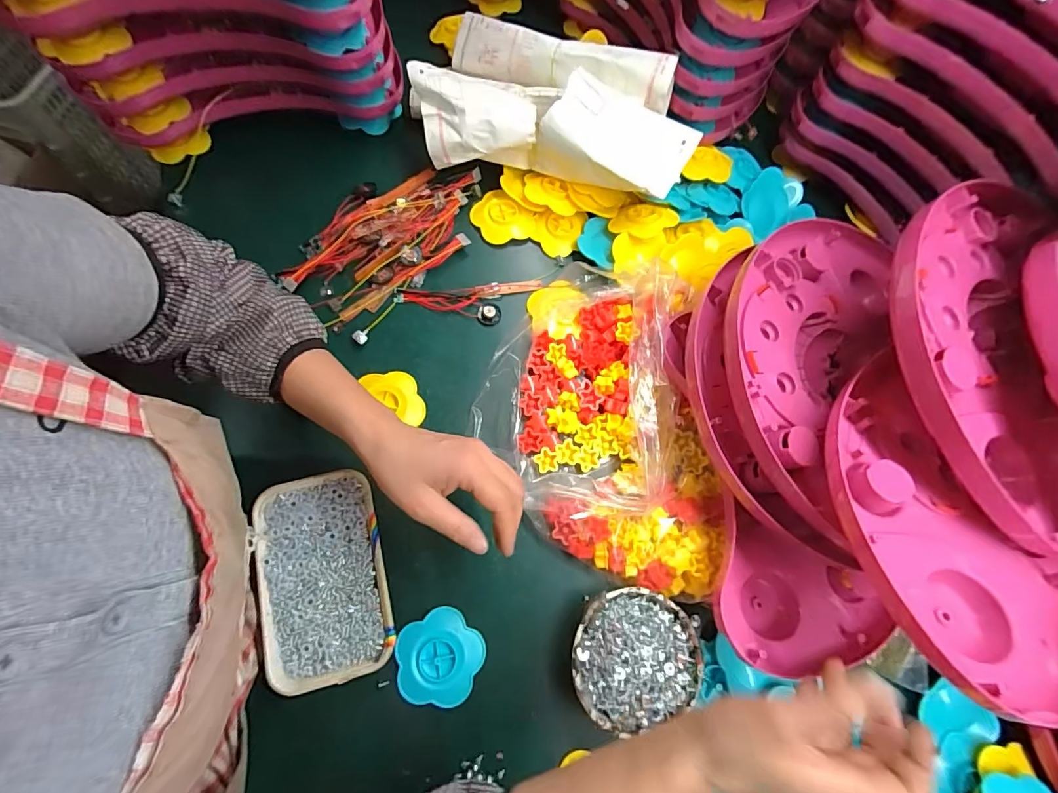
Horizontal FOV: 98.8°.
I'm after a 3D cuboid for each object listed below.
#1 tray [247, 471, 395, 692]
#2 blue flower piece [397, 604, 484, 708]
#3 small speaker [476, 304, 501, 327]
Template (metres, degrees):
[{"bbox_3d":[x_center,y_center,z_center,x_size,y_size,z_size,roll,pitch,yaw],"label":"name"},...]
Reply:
[{"bbox_3d":[-0.187,0.164,0.418,0.104,0.028,0.176,-14,74,-5],"label":"tray"},{"bbox_3d":[-0.082,0.240,0.412,0.079,0.010,0.077,-27,76,-9],"label":"blue flower piece"},{"bbox_3d":[-0.046,-0.095,0.523,0.027,0.009,0.029,5,73,1],"label":"small speaker"}]

